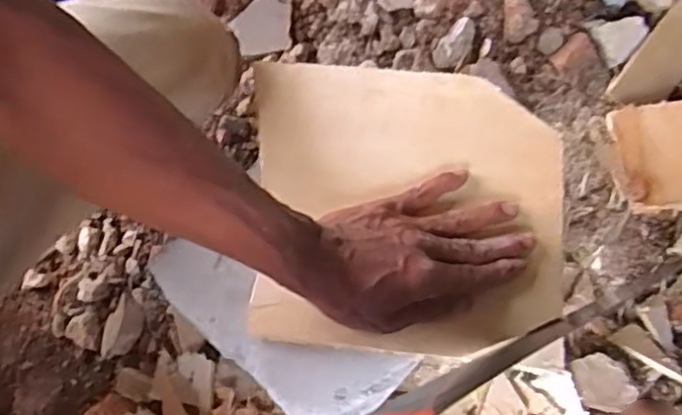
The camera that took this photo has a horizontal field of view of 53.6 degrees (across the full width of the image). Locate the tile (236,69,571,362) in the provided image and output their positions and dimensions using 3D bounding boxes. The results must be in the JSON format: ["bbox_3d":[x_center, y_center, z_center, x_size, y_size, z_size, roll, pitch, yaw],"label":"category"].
[{"bbox_3d":[0.048,-0.004,0.515,0.235,0.019,0.220,4,73,1],"label":"tile"}]

